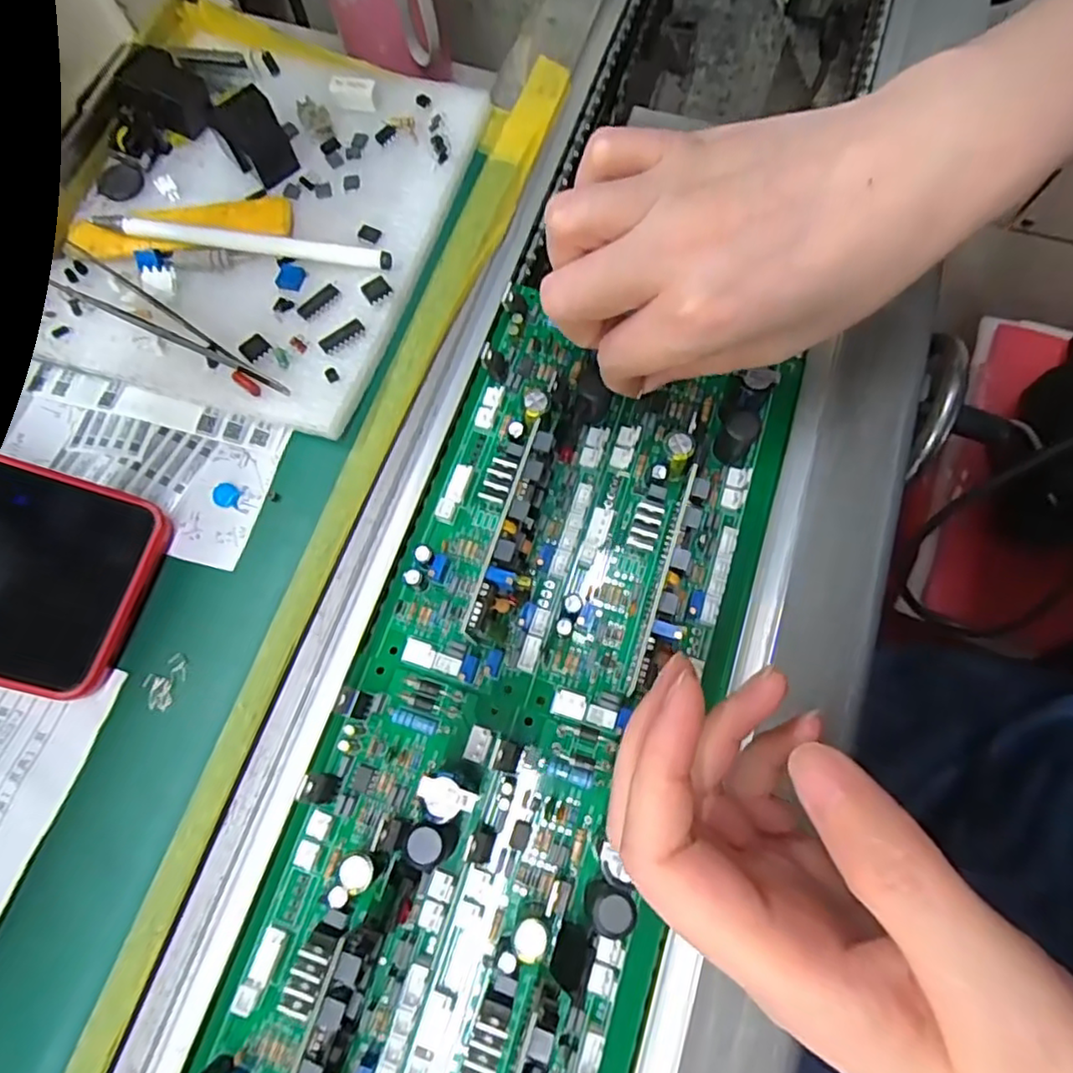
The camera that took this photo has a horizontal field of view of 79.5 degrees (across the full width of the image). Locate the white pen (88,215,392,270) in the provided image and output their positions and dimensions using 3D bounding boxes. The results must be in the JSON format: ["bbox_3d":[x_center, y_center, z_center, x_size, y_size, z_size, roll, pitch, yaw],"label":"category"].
[{"bbox_3d":[-0.126,-0.126,0.277,0.128,0.009,0.008,9,73,2],"label":"white pen"}]

